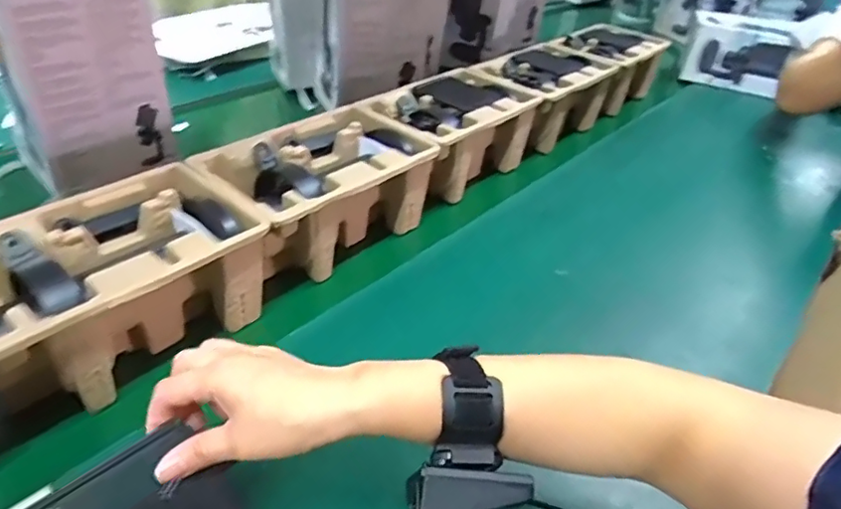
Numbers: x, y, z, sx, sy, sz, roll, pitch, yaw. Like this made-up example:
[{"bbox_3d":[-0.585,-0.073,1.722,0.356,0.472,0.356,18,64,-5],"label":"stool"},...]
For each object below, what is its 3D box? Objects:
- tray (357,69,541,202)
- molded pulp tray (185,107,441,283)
[{"bbox_3d":[0.045,-0.164,0.779,0.142,0.109,0.244,28,42,31],"label":"tray"},{"bbox_3d":[-0.106,-0.066,0.620,0.146,0.105,0.229,28,42,31],"label":"molded pulp tray"}]

